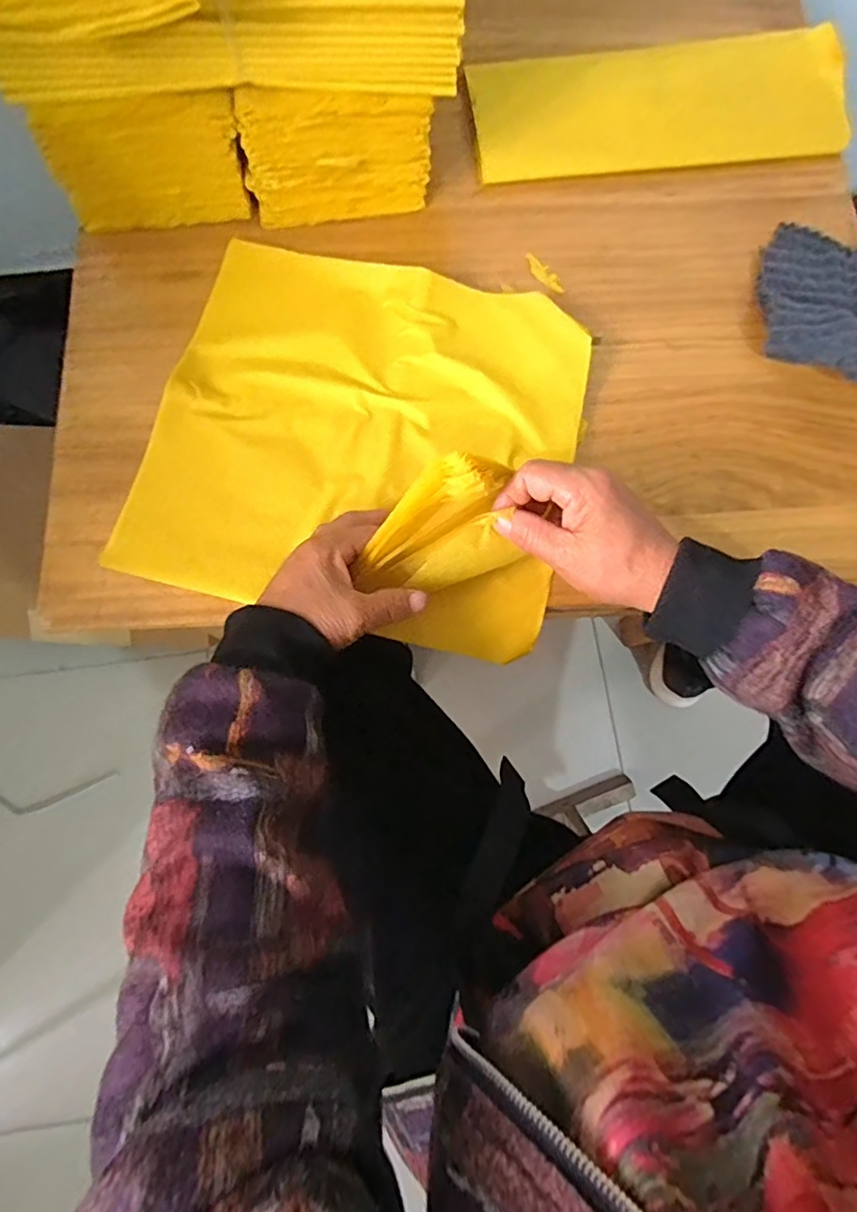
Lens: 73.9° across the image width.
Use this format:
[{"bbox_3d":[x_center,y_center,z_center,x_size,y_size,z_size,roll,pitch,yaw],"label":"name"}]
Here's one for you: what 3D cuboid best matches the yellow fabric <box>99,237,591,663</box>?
[{"bbox_3d":[-0.049,-0.138,0.399,0.314,0.103,0.285,14,78,2],"label":"yellow fabric"}]

